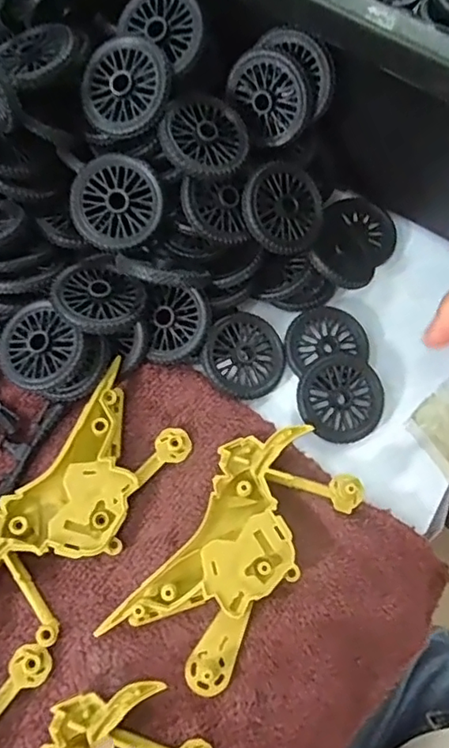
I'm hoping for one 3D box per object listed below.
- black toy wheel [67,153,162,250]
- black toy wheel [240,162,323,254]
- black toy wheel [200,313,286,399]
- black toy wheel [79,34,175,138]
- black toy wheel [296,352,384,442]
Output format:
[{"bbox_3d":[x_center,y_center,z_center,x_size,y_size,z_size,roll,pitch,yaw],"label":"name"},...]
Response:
[{"bbox_3d":[-0.044,-0.070,0.231,0.036,0.004,0.036,0,96,-2],"label":"black toy wheel"},{"bbox_3d":[0.025,-0.070,0.242,0.037,0.004,0.035,-1,92,-22],"label":"black toy wheel"},{"bbox_3d":[0.008,-0.008,0.252,0.037,0.006,0.036,4,77,-19],"label":"black toy wheel"},{"bbox_3d":[-0.039,-0.114,0.224,0.037,0.004,0.037,1,93,14],"label":"black toy wheel"},{"bbox_3d":[0.051,0.011,0.249,0.037,0.007,0.036,2,70,-5],"label":"black toy wheel"}]

